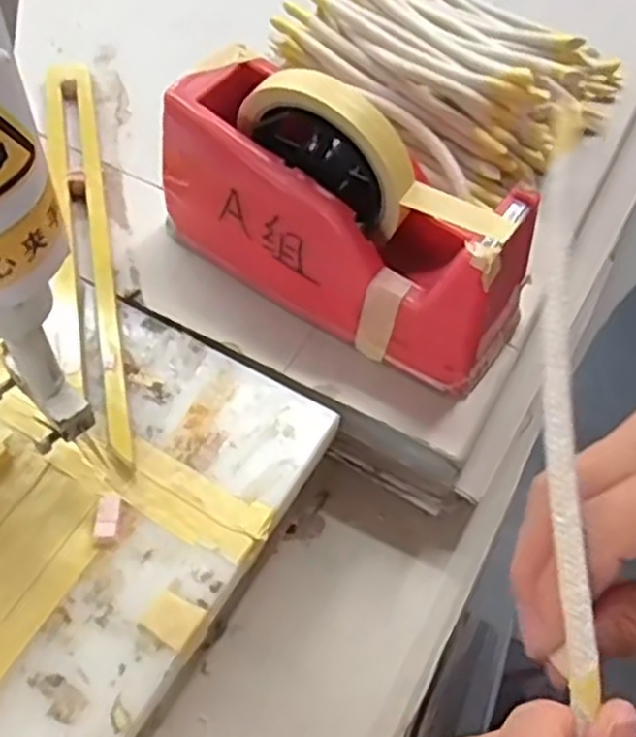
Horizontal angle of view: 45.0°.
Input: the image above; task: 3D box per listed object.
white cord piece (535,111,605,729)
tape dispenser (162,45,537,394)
[{"bbox_3d":[0.080,0.006,0.251,0.015,0.006,0.195,3,77,-3],"label":"white cord piece"},{"bbox_3d":[0.012,-0.084,0.392,0.197,0.114,0.064,33,60,17],"label":"tape dispenser"}]

